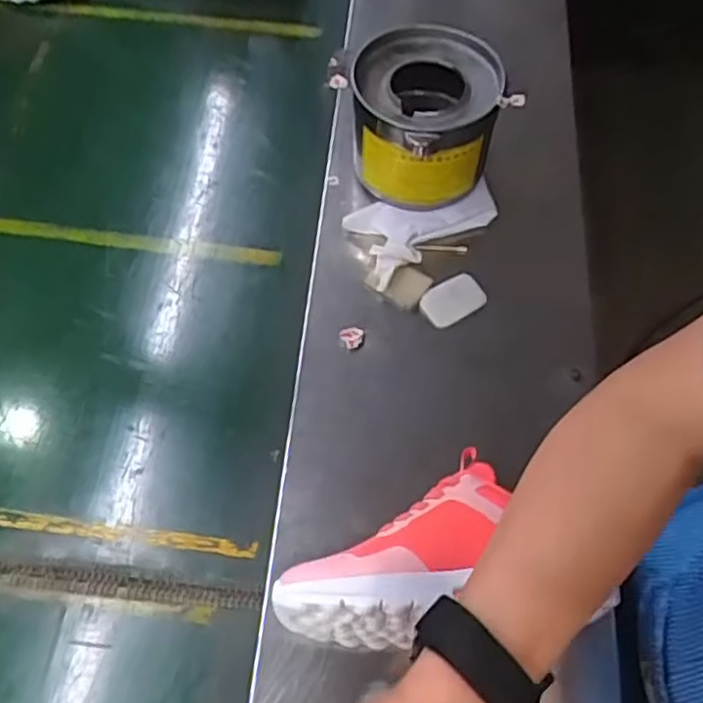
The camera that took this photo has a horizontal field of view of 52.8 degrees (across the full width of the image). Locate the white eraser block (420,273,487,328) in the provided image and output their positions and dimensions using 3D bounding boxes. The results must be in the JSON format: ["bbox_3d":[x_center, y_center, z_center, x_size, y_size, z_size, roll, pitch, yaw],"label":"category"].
[{"bbox_3d":[0.097,-0.049,0.673,0.056,0.008,0.039,-29,82,-5],"label":"white eraser block"}]

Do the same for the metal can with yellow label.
[{"bbox_3d":[0.070,-0.230,0.711,0.138,0.112,0.149,0,61,0],"label":"metal can with yellow label"}]

